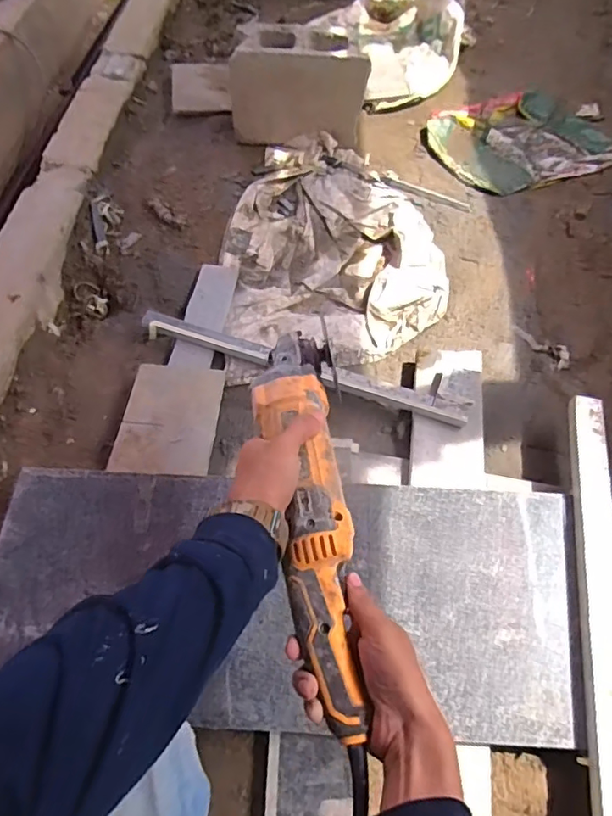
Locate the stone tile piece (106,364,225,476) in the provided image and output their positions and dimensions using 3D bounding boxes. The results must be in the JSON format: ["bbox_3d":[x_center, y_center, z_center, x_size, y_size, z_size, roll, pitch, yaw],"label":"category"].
[{"bbox_3d":[-0.205,0.015,0.807,0.138,0.012,0.194,7,57,-2],"label":"stone tile piece"}]

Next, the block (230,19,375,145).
[{"bbox_3d":[-0.012,-0.682,1.144,0.270,0.187,0.121,5,59,2],"label":"block"}]

